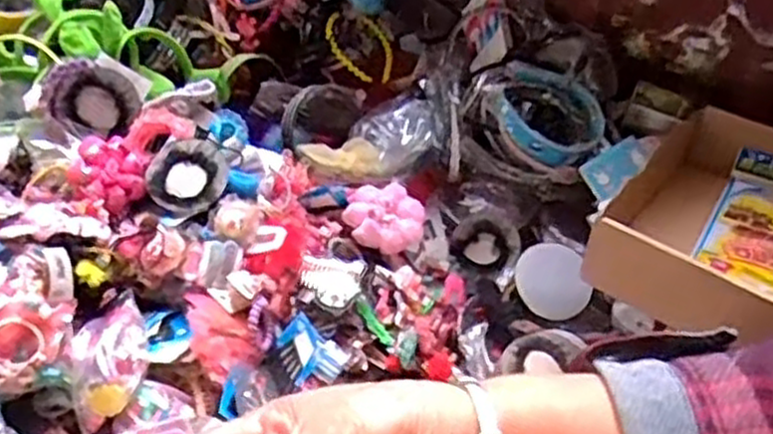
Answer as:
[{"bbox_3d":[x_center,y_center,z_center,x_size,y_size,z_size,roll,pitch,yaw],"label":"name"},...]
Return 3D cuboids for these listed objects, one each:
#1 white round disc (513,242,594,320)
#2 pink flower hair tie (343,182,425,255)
[{"bbox_3d":[0.199,0.074,0.932,0.090,0.006,0.097,7,62,-13],"label":"white round disc"},{"bbox_3d":[-0.002,0.000,0.966,0.097,0.034,0.079,3,46,-2],"label":"pink flower hair tie"}]

